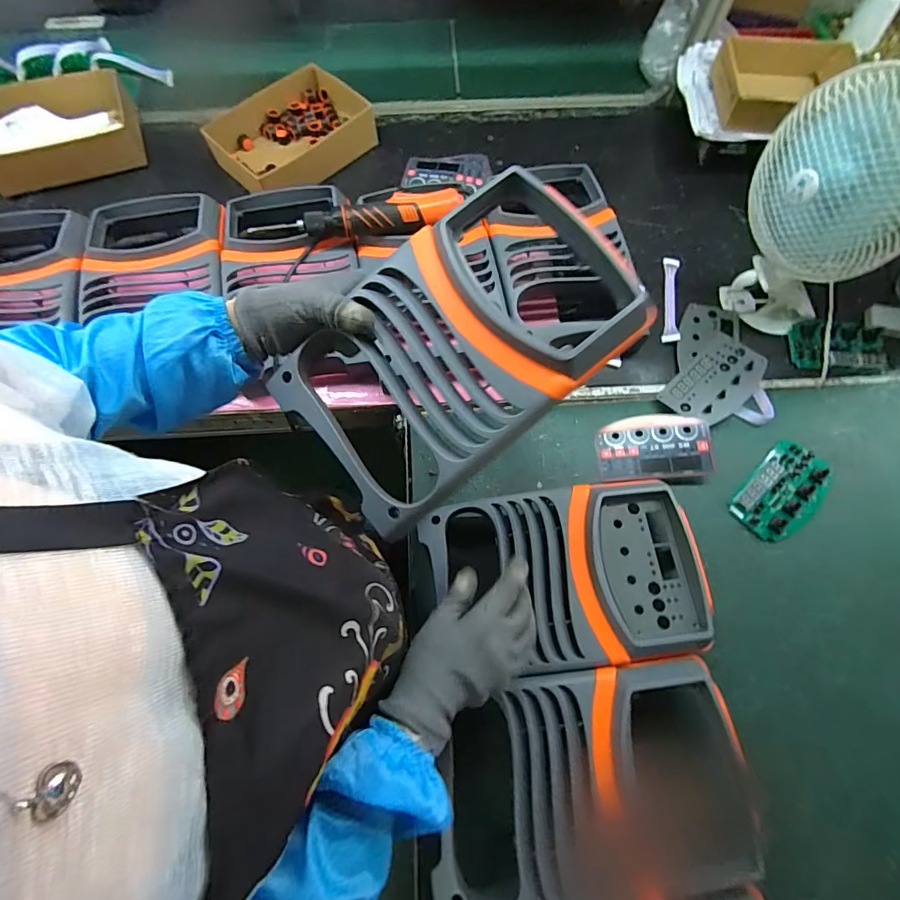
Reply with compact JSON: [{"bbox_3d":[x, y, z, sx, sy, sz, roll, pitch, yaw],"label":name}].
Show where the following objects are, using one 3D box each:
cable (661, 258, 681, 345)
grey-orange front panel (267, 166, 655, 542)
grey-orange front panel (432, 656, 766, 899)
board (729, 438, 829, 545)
[{"bbox_3d":[0.352,-0.240,0.717,0.026,0.012,0.166,9,69,5],"label":"cable"},{"bbox_3d":[0.007,-0.092,0.407,0.313,0.048,0.193,-40,81,7],"label":"grey-orange front panel"},{"bbox_3d":[0.143,0.328,0.445,0.296,0.048,0.196,-10,70,5],"label":"grey-orange front panel"},{"bbox_3d":[0.442,0.053,0.595,0.082,0.018,0.140,42,76,16],"label":"board"}]

